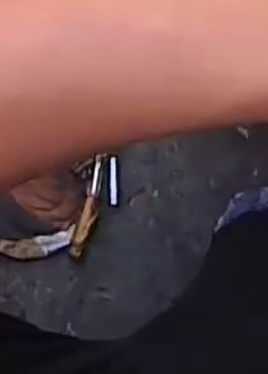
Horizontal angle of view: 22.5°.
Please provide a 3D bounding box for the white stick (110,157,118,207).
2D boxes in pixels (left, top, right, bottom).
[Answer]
[{"bbox_3d":[-0.027,-0.008,0.902,0.012,0.013,0.066,0,88,-11],"label":"white stick"}]

